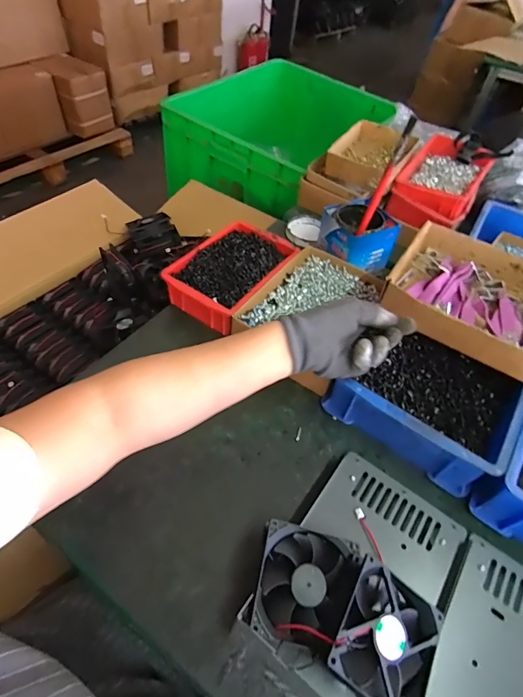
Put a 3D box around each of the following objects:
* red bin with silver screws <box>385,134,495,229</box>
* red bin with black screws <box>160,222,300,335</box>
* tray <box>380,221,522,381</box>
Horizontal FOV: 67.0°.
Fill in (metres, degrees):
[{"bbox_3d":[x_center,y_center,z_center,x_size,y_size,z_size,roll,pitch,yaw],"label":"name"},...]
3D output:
[{"bbox_3d":[0.354,-0.326,0.778,0.137,0.084,0.217,30,53,19],"label":"red bin with silver screws"},{"bbox_3d":[-0.047,-0.118,0.628,0.130,0.057,0.202,31,53,19],"label":"red bin with black screws"},{"bbox_3d":[0.292,-0.071,0.532,0.214,0.053,0.190,30,53,18],"label":"tray"}]

